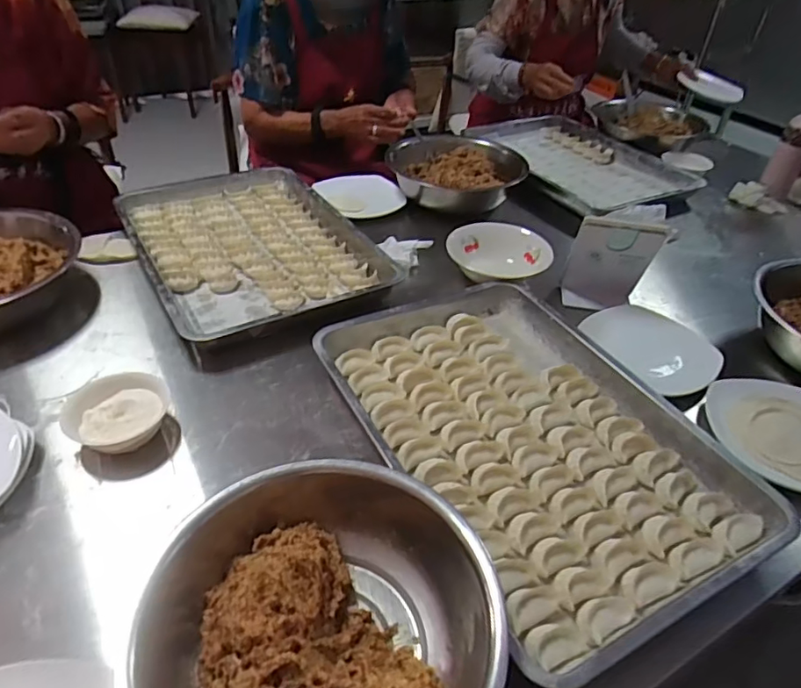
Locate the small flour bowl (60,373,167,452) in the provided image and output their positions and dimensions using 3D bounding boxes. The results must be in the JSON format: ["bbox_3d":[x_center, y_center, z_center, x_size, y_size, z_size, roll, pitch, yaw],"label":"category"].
[{"bbox_3d":[-0.324,0.078,0.646,0.096,0.047,0.101,2,41,-2],"label":"small flour bowl"}]

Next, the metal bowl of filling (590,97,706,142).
[{"bbox_3d":[0.649,-0.584,1.465,0.264,0.078,0.262,3,39,-2],"label":"metal bowl of filling"}]

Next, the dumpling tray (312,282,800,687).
[{"bbox_3d":[0.141,0.091,0.660,0.341,0.036,0.498,-18,45,-23],"label":"dumpling tray"}]

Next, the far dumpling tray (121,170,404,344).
[{"bbox_3d":[-0.257,-0.183,0.957,0.346,0.033,0.499,-20,46,-25],"label":"far dumpling tray"}]

